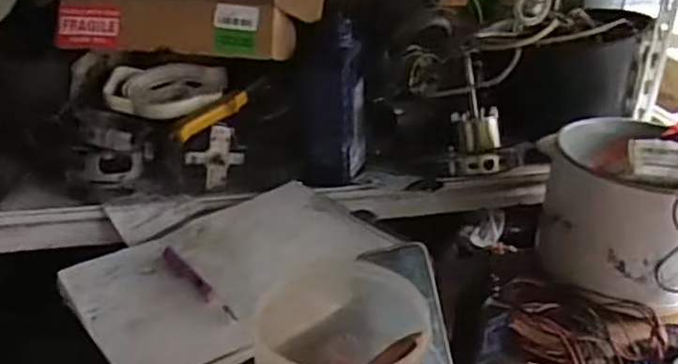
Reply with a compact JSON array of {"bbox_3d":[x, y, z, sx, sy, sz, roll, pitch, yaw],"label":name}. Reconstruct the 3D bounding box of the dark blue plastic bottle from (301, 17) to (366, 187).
[{"bbox_3d":[-0.011,-0.104,0.894,0.079,0.216,0.087,2,2,26],"label":"dark blue plastic bottle"}]

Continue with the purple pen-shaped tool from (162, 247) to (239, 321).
[{"bbox_3d":[-0.143,0.102,0.670,0.016,0.010,0.148,-17,33,-34],"label":"purple pen-shaped tool"}]

